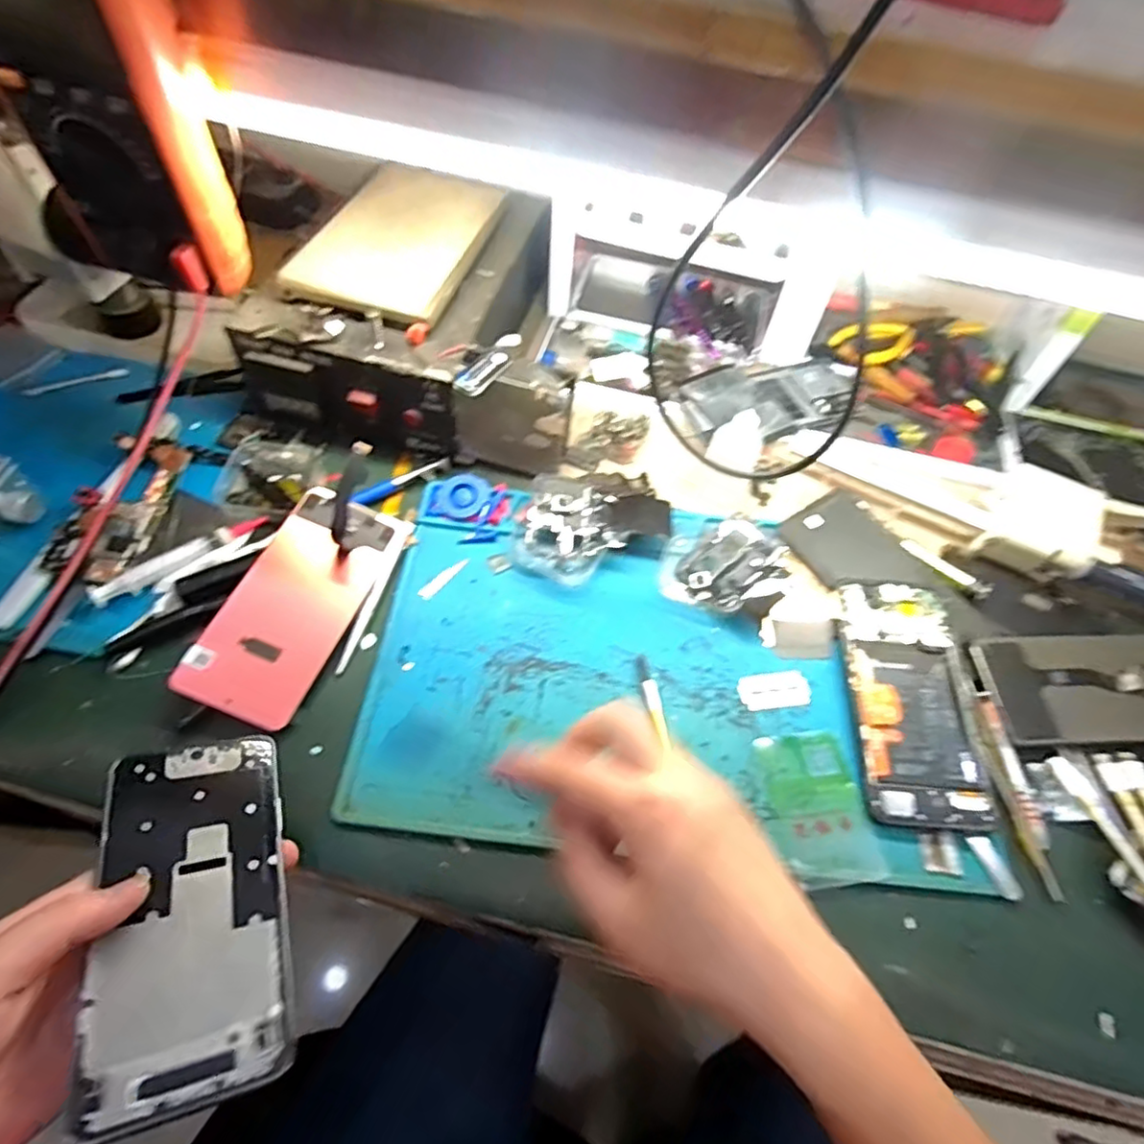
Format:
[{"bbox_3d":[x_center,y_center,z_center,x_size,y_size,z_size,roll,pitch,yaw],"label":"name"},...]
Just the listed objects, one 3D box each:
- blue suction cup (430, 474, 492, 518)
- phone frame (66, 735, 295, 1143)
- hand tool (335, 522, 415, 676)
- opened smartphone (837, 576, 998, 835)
[{"bbox_3d":[-0.080,-0.055,0.469,0.037,0.007,0.037,-1,74,4],"label":"blue suction cup"},{"bbox_3d":[-0.171,0.147,0.293,0.073,0.005,0.160,-3,44,-26],"label":"phone frame"},{"bbox_3d":[-0.131,0.014,0.428,0.008,0.006,0.117,15,58,5],"label":"hand tool"},{"bbox_3d":[0.214,0.079,0.407,0.070,0.012,0.156,7,58,0],"label":"opened smartphone"}]

